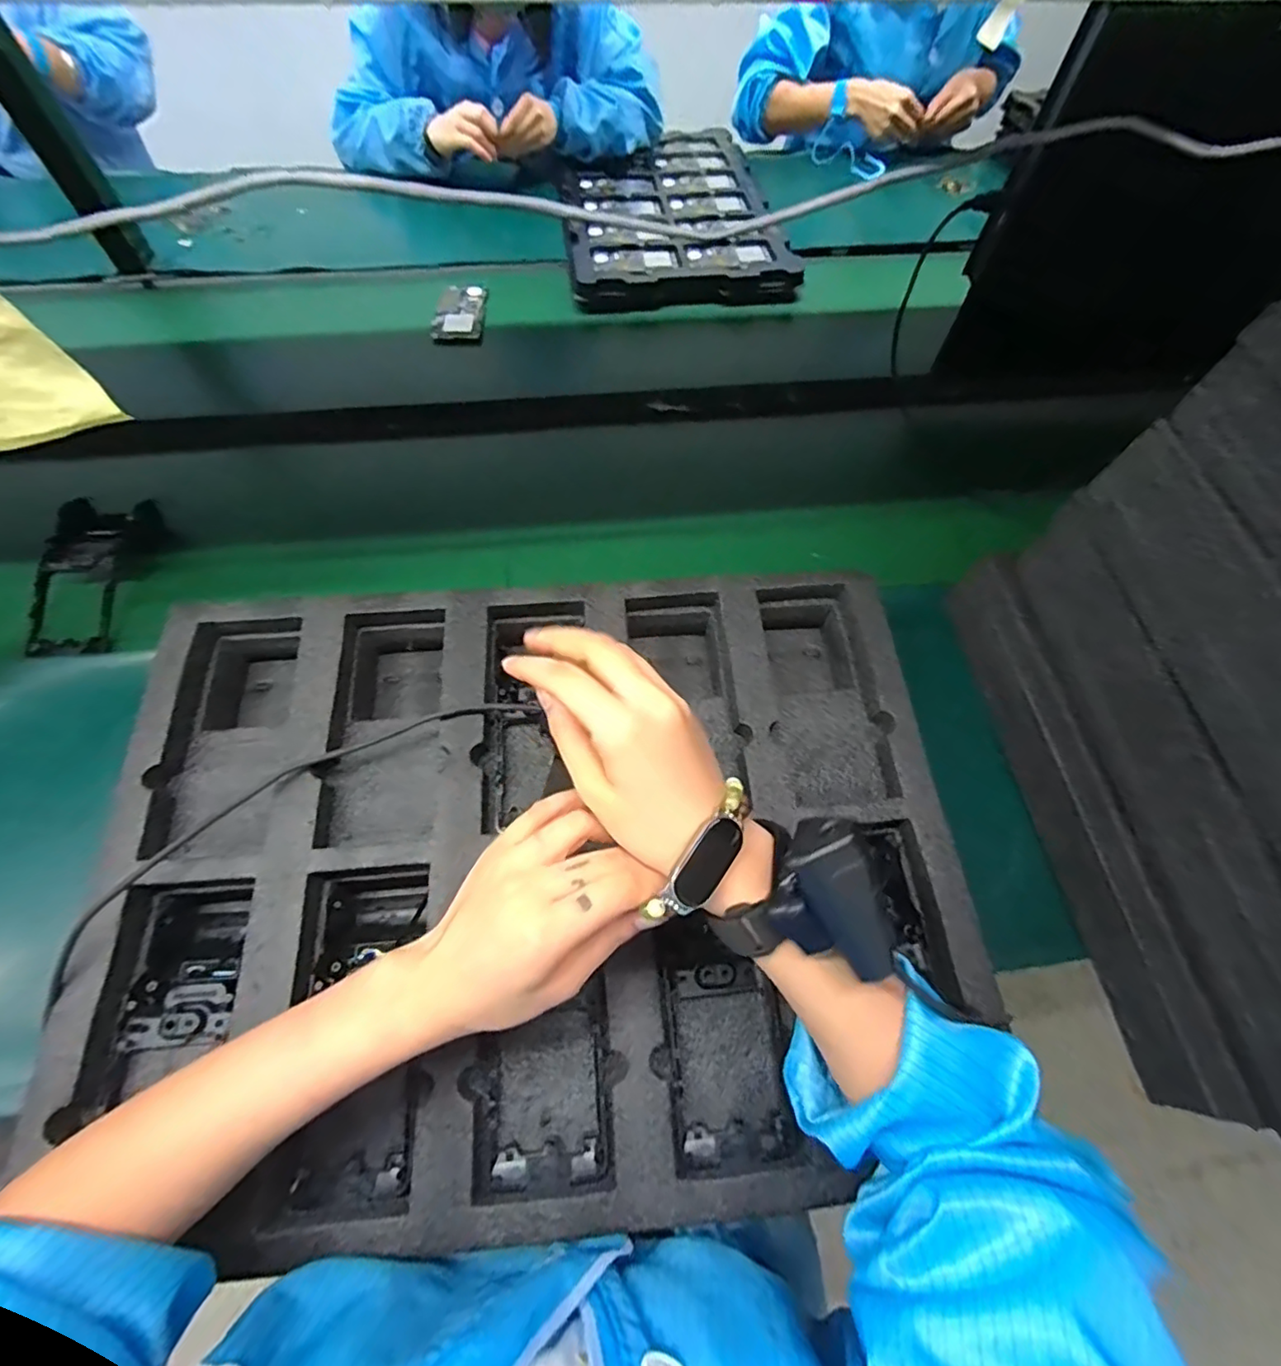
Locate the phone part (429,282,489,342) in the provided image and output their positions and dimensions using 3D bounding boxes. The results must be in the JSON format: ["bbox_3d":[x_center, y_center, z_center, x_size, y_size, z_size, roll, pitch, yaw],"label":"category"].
[{"bbox_3d":[-0.254,-0.527,0.827,0.067,0.010,0.124,0,62,-2],"label":"phone part"}]

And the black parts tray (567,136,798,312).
[{"bbox_3d":[0.041,-0.772,0.946,0.325,0.029,0.515,-6,63,-5],"label":"black parts tray"}]

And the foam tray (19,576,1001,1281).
[{"bbox_3d":[-0.071,0.128,0.439,0.598,0.076,0.433,-3,62,-3],"label":"foam tray"}]

